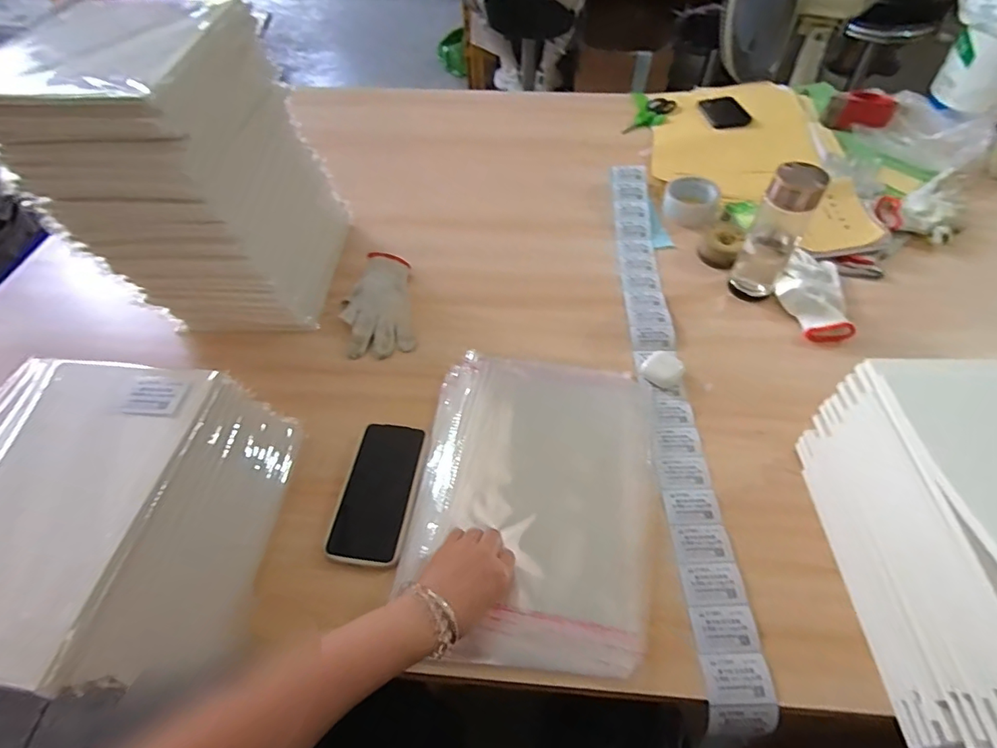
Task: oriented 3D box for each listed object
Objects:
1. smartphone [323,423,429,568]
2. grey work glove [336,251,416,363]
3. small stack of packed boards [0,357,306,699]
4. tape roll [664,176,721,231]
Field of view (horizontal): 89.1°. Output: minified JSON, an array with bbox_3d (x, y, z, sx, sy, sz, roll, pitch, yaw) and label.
[{"bbox_3d":[-0.135,0.131,0.573,0.082,0.016,0.161,6,52,6],"label":"smartphone"},{"bbox_3d":[-0.182,-0.108,0.766,0.103,0.033,0.192,-6,52,-4],"label":"grey work glove"},{"bbox_3d":[-0.354,0.135,0.472,0.214,0.174,0.270,3,52,2],"label":"small stack of packed boards"},{"bbox_3d":[0.333,-0.297,0.882,0.091,0.051,0.093,0,52,0],"label":"tape roll"}]

